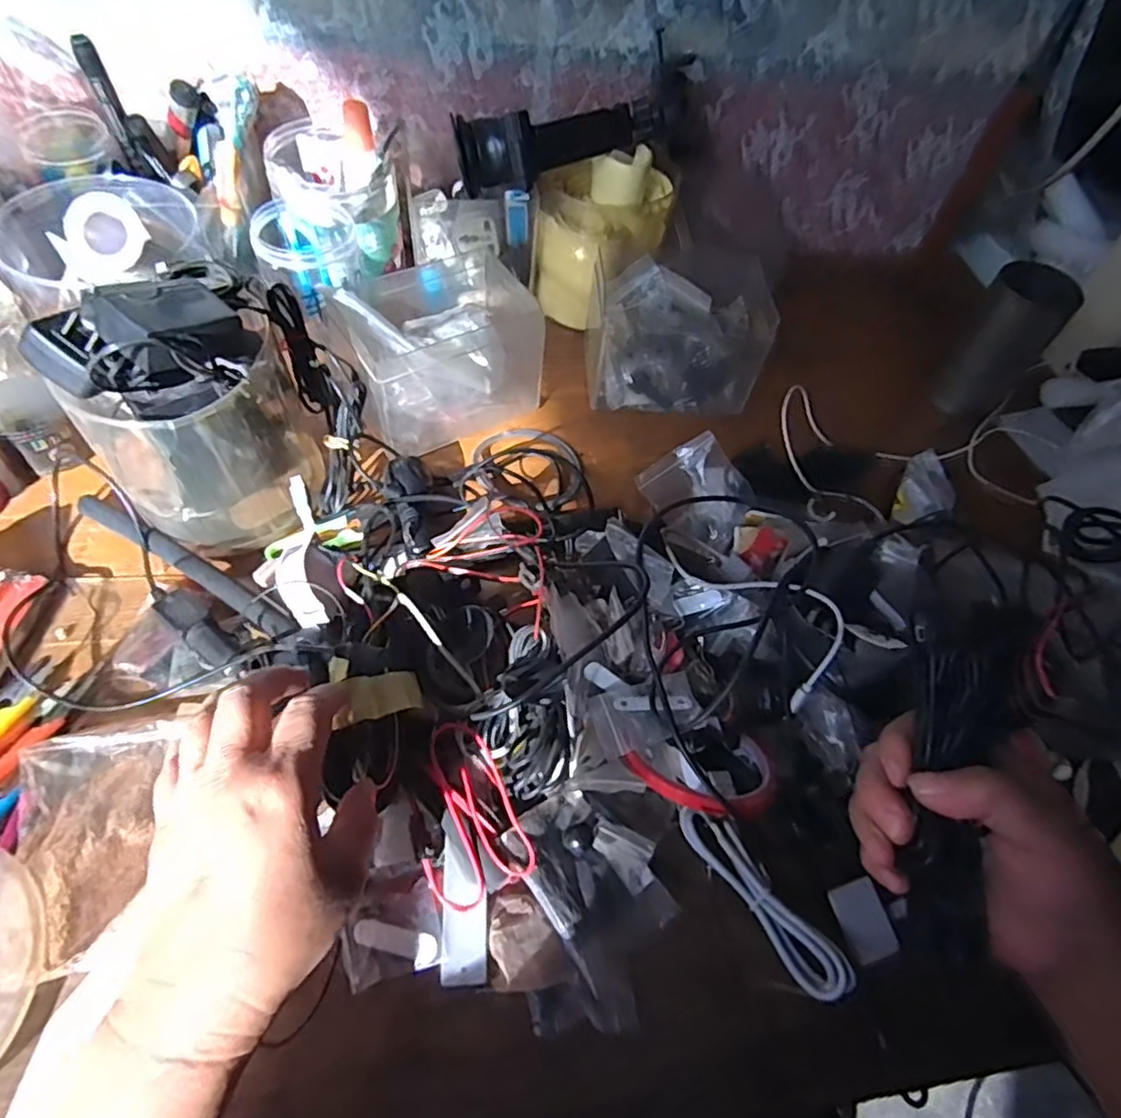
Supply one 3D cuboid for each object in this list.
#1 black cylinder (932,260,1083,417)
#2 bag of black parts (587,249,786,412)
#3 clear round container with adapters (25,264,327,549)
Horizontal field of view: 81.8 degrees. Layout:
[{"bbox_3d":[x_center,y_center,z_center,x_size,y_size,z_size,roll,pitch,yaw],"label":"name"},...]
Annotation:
[{"bbox_3d":[0.376,-0.185,0.554,0.063,0.109,0.069,39,59,19],"label":"black cylinder"},{"bbox_3d":[0.094,-0.192,0.548,0.140,0.089,0.104,3,55,-5],"label":"bag of black parts"},{"bbox_3d":[-0.219,-0.088,0.402,0.125,0.176,0.106,-36,66,-27],"label":"clear round container with adapters"}]

